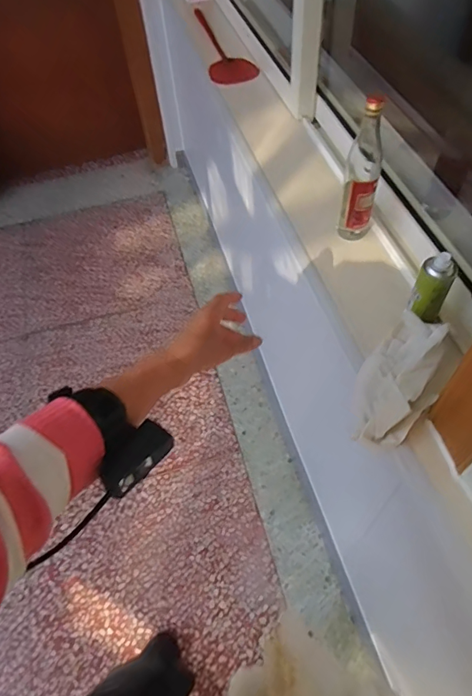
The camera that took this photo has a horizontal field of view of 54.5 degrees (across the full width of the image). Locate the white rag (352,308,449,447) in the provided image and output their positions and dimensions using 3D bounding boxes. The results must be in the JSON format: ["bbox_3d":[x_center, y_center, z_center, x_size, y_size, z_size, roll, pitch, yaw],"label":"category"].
[{"bbox_3d":[0.245,0.043,0.699,0.107,0.081,0.218,19,59,16],"label":"white rag"}]

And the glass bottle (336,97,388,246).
[{"bbox_3d":[0.236,-0.322,0.846,0.068,0.270,0.068,15,58,14],"label":"glass bottle"}]

